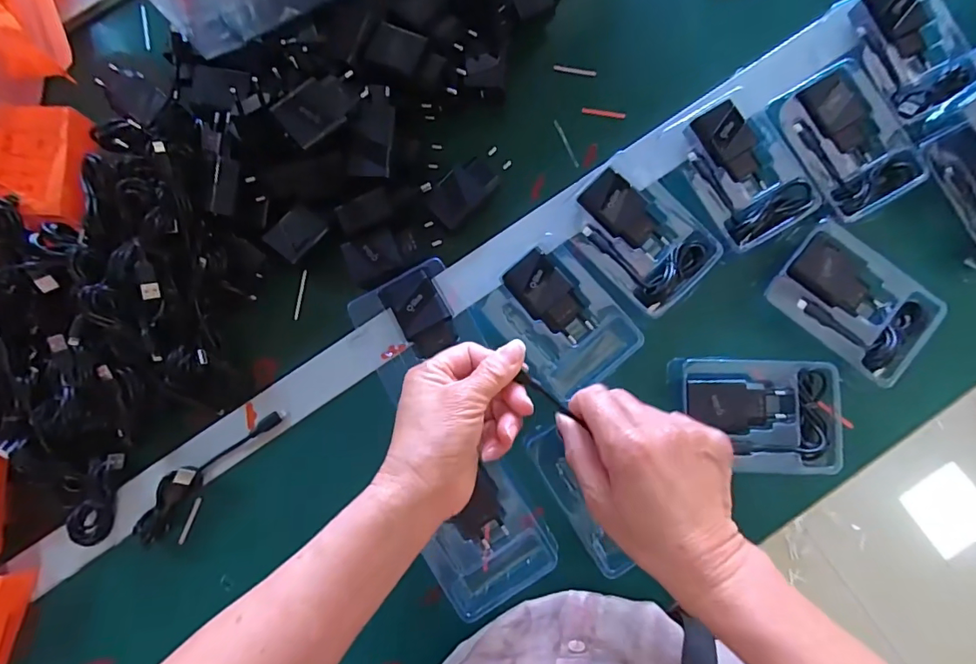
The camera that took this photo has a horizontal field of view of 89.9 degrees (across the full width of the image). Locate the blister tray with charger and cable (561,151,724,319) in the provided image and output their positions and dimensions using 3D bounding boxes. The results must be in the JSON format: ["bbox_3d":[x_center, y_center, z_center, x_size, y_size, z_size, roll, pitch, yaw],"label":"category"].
[{"bbox_3d":[0.126,-0.080,0.410,0.093,0.027,0.122,-42,84,-4],"label":"blister tray with charger and cable"}]

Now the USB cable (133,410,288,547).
[{"bbox_3d":[-0.232,0.112,0.398,0.028,0.027,0.145,44,86,6],"label":"USB cable"}]

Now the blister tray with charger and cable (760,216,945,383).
[{"bbox_3d":[0.298,-0.023,0.395,0.123,0.023,0.085,39,85,6],"label":"blister tray with charger and cable"}]

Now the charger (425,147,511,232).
[{"bbox_3d":[-0.017,-0.127,0.424,0.036,0.019,0.080,42,86,6],"label":"charger"}]

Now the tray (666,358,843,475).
[{"bbox_3d":[0.216,0.067,0.392,0.125,0.021,0.086,1,83,1],"label":"tray"}]

